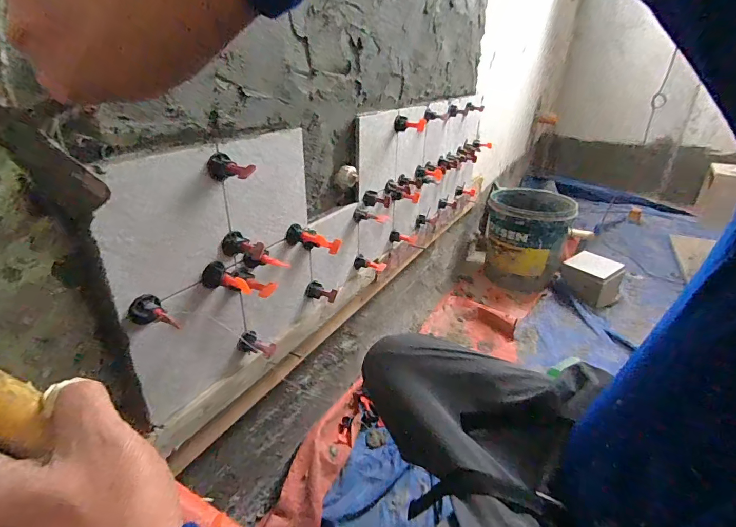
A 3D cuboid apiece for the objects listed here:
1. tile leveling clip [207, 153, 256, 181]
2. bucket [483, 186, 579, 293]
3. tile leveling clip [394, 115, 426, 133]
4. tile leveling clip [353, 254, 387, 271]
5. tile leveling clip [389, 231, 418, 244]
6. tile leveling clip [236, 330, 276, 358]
[{"bbox_3d":[-0.151,-0.103,0.433,0.046,0.028,0.029,19,32,32],"label":"tile leveling clip"},{"bbox_3d":[0.608,-0.092,1.528,0.295,0.313,0.304,12,29,20],"label":"bucket"},{"bbox_3d":[0.083,-0.278,0.782,0.062,0.029,0.022,2,27,3],"label":"tile leveling clip"},{"bbox_3d":[0.003,0.002,0.779,0.063,0.028,0.025,8,28,14],"label":"tile leveling clip"},{"bbox_3d":[0.081,-0.058,0.907,0.074,0.026,0.021,6,23,-26],"label":"tile leveling clip"},{"bbox_3d":[-0.153,0.116,0.543,0.046,0.029,0.029,16,31,28],"label":"tile leveling clip"}]

